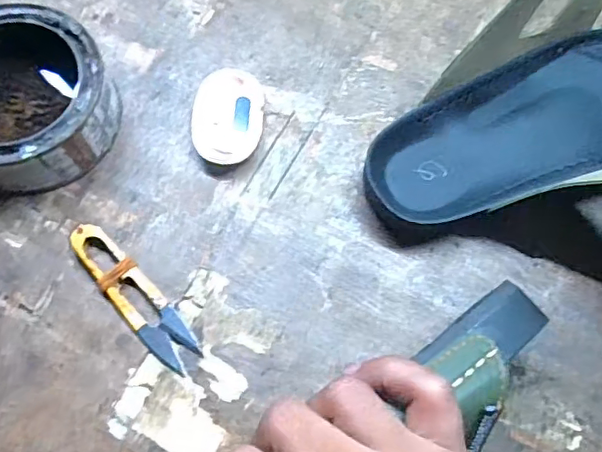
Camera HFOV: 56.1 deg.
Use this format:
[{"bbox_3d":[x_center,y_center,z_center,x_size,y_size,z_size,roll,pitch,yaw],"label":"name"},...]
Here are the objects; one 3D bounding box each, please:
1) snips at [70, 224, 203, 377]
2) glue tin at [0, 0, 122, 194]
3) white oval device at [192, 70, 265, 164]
[{"bbox_3d":[-0.094,0.039,0.317,0.024,0.011,0.098,-40,76,-14],"label":"snips"},{"bbox_3d":[-0.166,-0.076,0.337,0.098,0.044,0.103,0,71,-1],"label":"glue tin"},{"bbox_3d":[-0.045,-0.067,0.353,0.042,0.018,0.064,8,71,1],"label":"white oval device"}]

